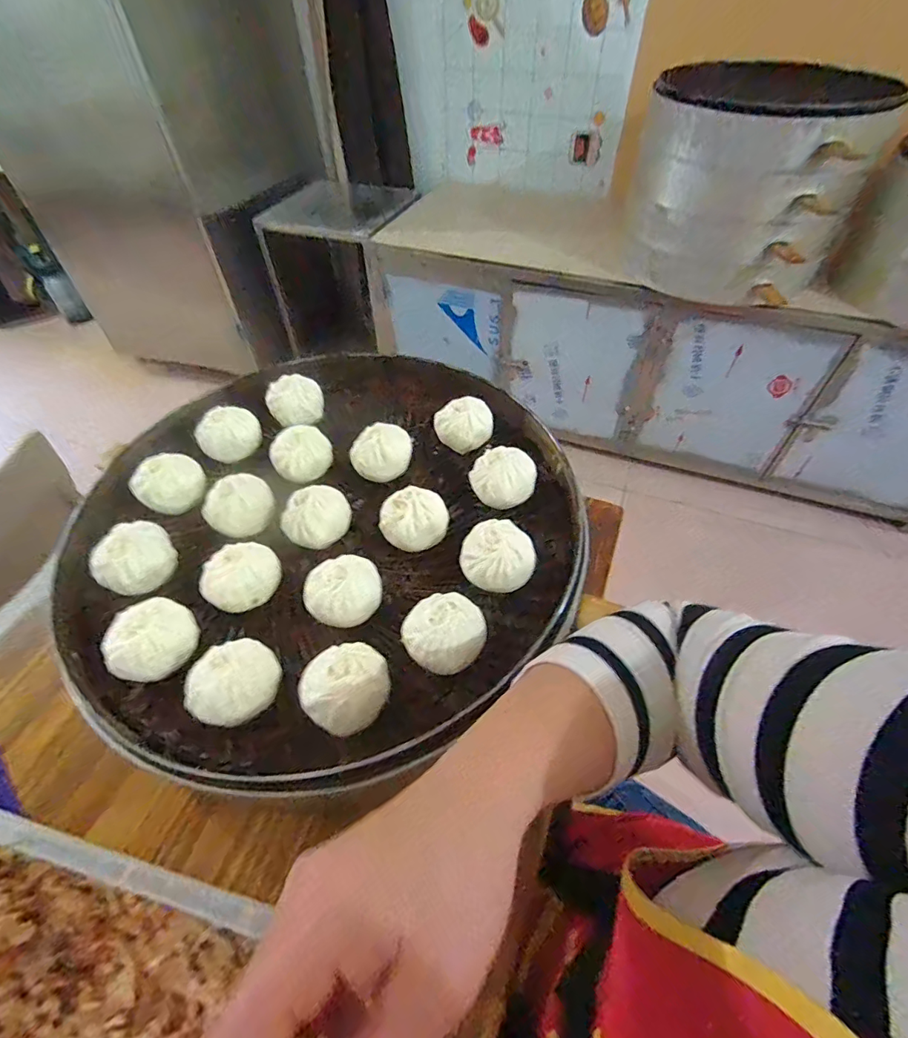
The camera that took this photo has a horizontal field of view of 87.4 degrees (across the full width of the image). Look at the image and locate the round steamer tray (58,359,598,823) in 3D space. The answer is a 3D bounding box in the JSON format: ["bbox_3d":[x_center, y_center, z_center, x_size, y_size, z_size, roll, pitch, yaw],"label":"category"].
[{"bbox_3d":[-0.116,0.001,0.479,0.478,0.064,0.460,-1,52,1],"label":"round steamer tray"}]

